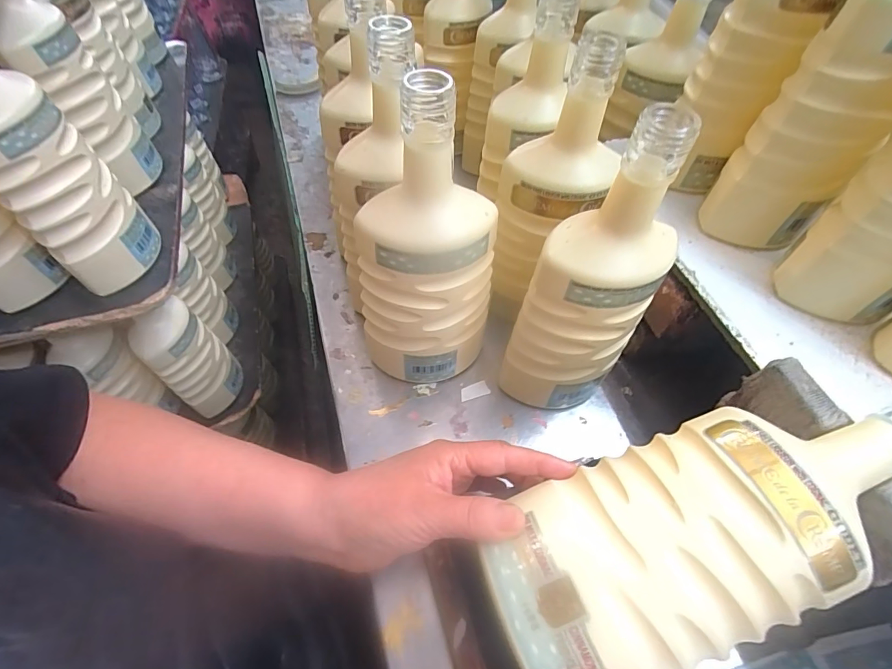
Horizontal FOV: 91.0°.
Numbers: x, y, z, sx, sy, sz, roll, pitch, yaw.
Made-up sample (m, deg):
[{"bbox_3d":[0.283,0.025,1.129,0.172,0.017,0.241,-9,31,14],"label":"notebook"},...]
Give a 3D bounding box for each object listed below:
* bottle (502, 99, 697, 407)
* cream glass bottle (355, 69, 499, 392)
[{"bbox_3d":[0.102,-0.027,0.311,0.077,0.237,0.087,31,63,19],"label":"bottle"},{"bbox_3d":[-0.015,-0.038,0.343,0.088,0.204,0.081,27,59,16],"label":"cream glass bottle"}]

